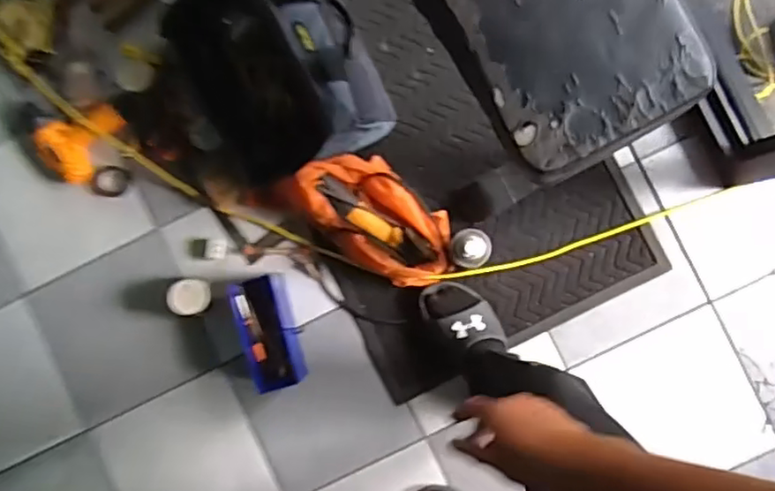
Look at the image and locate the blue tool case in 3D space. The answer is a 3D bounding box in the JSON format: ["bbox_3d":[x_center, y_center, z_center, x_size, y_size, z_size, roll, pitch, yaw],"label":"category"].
[{"bbox_3d":[-0.225,0.164,1.178,0.096,0.081,0.210,-14,90,2],"label":"blue tool case"}]

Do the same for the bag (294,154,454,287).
[{"bbox_3d":[-0.022,-0.050,1.163,0.325,0.125,0.182,43,92,2],"label":"bag"}]

